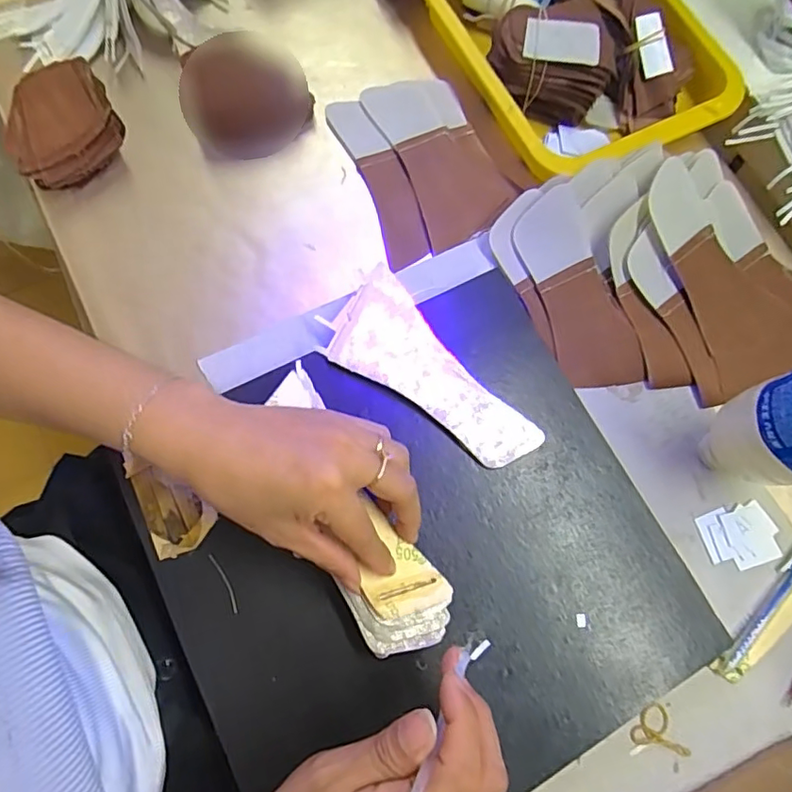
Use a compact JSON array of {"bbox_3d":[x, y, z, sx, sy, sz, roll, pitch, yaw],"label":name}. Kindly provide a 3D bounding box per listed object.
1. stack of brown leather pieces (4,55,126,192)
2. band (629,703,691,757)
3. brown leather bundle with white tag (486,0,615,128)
[{"bbox_3d":[-0.263,-0.212,0.445,0.088,0.038,0.091,-37,78,-11],"label":"stack of brown leather pieces"},{"bbox_3d":[0.169,0.211,0.356,0.037,0.004,0.026,13,74,2],"label":"band"},{"bbox_3d":[0.124,-0.273,0.457,0.096,0.067,0.064,11,74,1],"label":"brown leather bundle with white tag"}]

